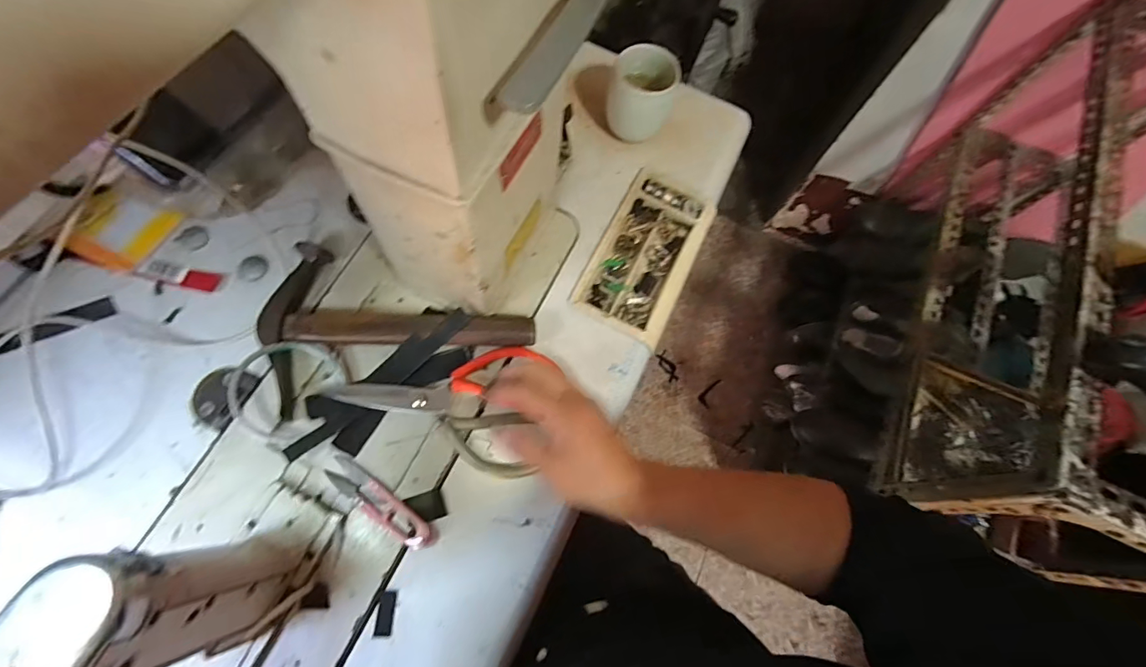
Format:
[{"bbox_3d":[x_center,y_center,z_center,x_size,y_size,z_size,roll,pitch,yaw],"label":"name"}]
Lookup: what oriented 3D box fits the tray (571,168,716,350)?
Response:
[{"bbox_3d":[0.078,-0.085,0.497,0.092,0.023,0.183,25,70,5],"label":"tray"}]

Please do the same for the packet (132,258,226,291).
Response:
[{"bbox_3d":[-0.354,-0.052,0.435,0.070,0.004,0.019,11,70,0],"label":"packet"}]

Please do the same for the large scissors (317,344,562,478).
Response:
[{"bbox_3d":[-0.109,0.052,0.418,0.171,0.016,0.108,13,68,2],"label":"large scissors"}]

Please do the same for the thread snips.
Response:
[{"bbox_3d":[-0.154,0.132,0.379,0.098,0.006,0.023,34,71,8],"label":"thread snips"}]

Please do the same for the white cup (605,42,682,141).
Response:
[{"bbox_3d":[0.070,-0.245,0.496,0.067,0.071,0.062,1,68,-3],"label":"white cup"}]

